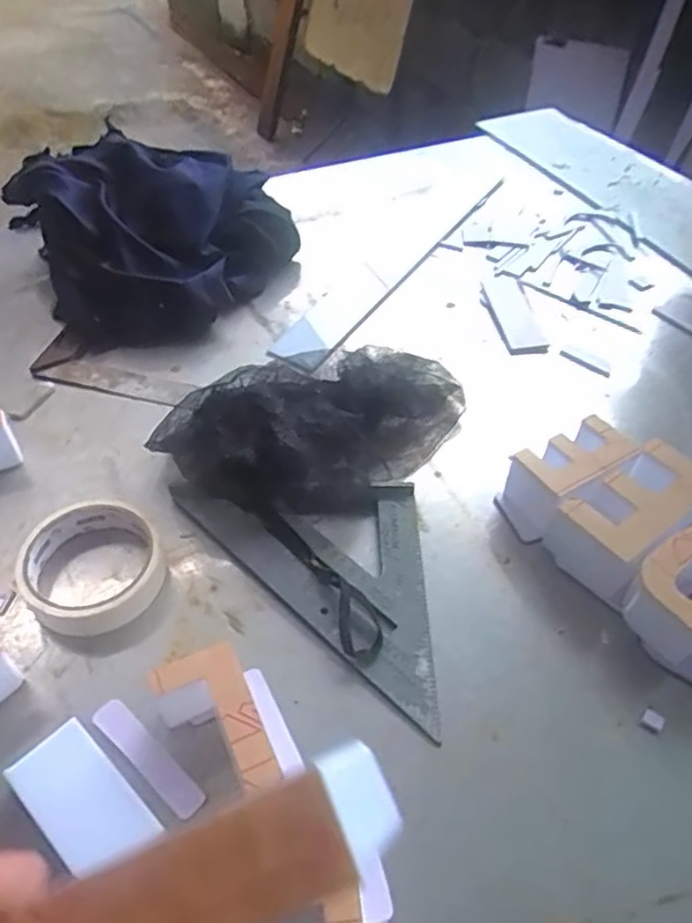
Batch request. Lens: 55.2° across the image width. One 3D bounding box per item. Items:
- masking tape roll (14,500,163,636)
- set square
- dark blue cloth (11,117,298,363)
[{"bbox_3d":[-0.166,0.067,0.433,0.082,0.031,0.086,1,47,-2],"label":"masking tape roll"},{"bbox_3d":[-0.031,0.088,0.432,0.167,0.010,0.172,-1,50,-3],"label":"set square"},{"bbox_3d":[-0.184,-0.234,0.661,0.254,0.095,0.243,-29,54,-24],"label":"dark blue cloth"}]

